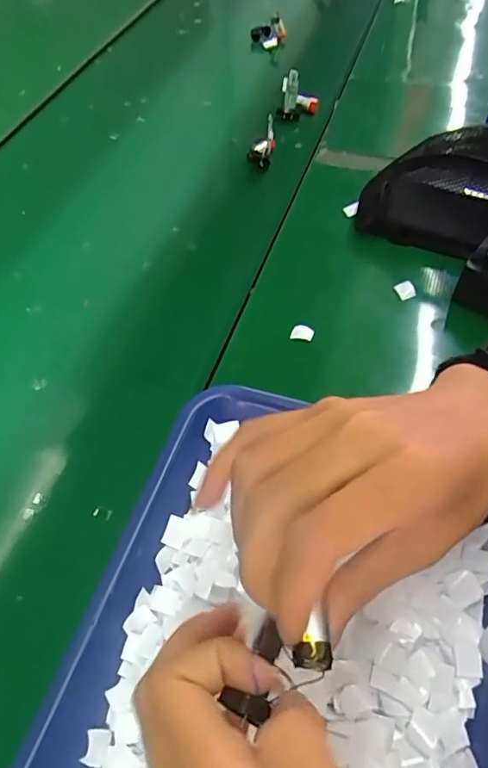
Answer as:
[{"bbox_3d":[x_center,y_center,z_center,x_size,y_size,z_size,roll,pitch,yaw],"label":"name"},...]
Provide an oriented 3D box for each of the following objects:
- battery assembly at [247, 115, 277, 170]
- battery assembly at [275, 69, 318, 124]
[{"bbox_3d":[0.021,-0.288,0.599,0.033,0.050,0.033,4,57,1],"label":"battery assembly"},{"bbox_3d":[0.071,-0.374,0.665,0.052,0.062,0.030,8,57,4],"label":"battery assembly"}]

